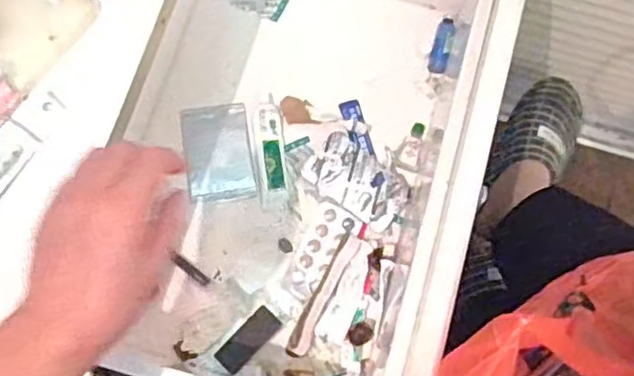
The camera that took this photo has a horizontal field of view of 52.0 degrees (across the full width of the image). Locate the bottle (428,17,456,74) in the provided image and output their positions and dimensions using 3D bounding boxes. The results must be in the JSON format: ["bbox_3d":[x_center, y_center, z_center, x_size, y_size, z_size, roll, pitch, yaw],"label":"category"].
[{"bbox_3d":[0.132,-0.150,0.677,0.020,0.015,0.061,15,75,4],"label":"bottle"}]

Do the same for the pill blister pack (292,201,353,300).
[{"bbox_3d":[0.003,0.060,0.626,0.036,0.009,0.089,25,76,6],"label":"pill blister pack"}]

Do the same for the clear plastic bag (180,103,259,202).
[{"bbox_3d":[-0.098,-0.036,0.651,0.066,0.004,0.098,-10,75,-3],"label":"clear plastic bag"}]

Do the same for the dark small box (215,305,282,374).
[{"bbox_3d":[-0.062,0.140,0.597,0.025,0.012,0.064,42,78,10],"label":"dark small box"}]

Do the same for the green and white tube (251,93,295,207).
[{"bbox_3d":[-0.046,-0.037,0.647,0.031,0.011,0.108,-9,75,-3],"label":"green and white tube"}]

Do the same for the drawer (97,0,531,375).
[{"bbox_3d":[-0.012,-0.069,0.594,0.313,0.150,0.503,15,75,4],"label":"drawer"}]

